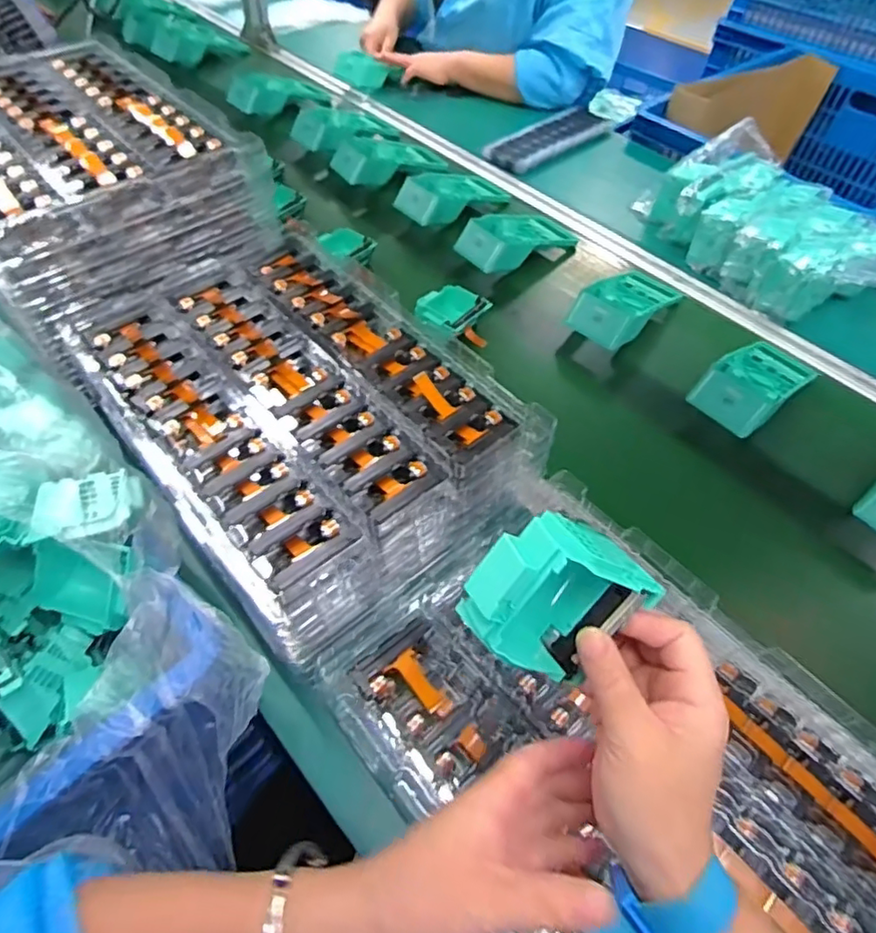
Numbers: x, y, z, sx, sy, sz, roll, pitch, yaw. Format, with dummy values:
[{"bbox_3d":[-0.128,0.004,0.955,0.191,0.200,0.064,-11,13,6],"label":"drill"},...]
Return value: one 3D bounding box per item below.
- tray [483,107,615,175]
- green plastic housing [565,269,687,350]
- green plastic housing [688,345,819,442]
[{"bbox_3d":[0.217,-0.615,1.087,0.103,0.026,0.323,38,59,22],"label":"tray"},{"bbox_3d":[0.250,-0.217,0.780,0.101,0.049,0.198,33,45,19],"label":"green plastic housing"},{"bbox_3d":[0.374,-0.101,0.689,0.190,0.044,0.089,-35,63,-26],"label":"green plastic housing"}]

